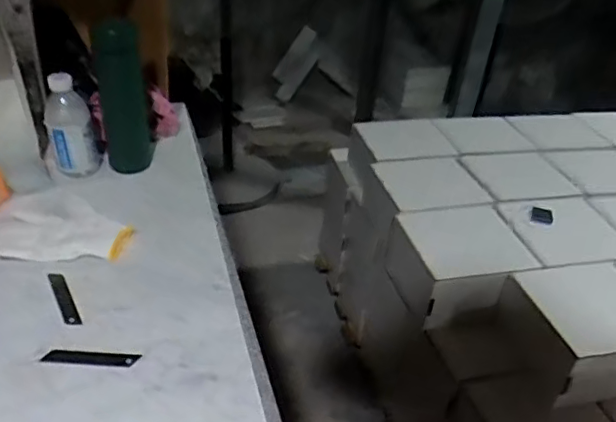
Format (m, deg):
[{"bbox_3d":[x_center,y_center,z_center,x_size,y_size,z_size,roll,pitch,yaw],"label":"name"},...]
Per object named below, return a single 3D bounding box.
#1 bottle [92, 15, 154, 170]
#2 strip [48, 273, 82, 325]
[{"bbox_3d":[-0.284,-0.173,0.874,0.070,0.221,0.056,-8,37,-13],"label":"bottle"},{"bbox_3d":[-0.287,0.101,0.669,0.017,0.004,0.096,-19,41,-26],"label":"strip"}]

